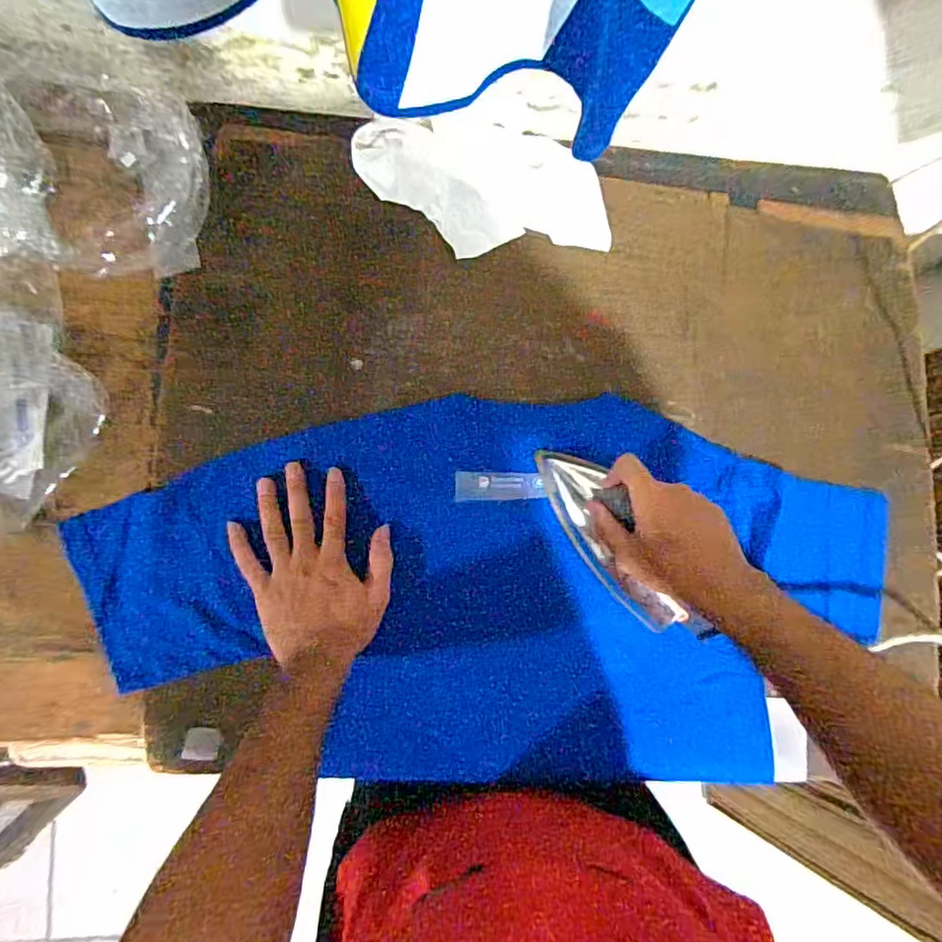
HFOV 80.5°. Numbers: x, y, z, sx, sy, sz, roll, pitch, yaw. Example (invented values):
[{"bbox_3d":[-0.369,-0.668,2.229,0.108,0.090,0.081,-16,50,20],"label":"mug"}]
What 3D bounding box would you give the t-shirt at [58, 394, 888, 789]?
[{"bbox_3d":[0.037,0.114,0.530,0.770,0.049,0.366,2,84,-7],"label":"t-shirt"}]

